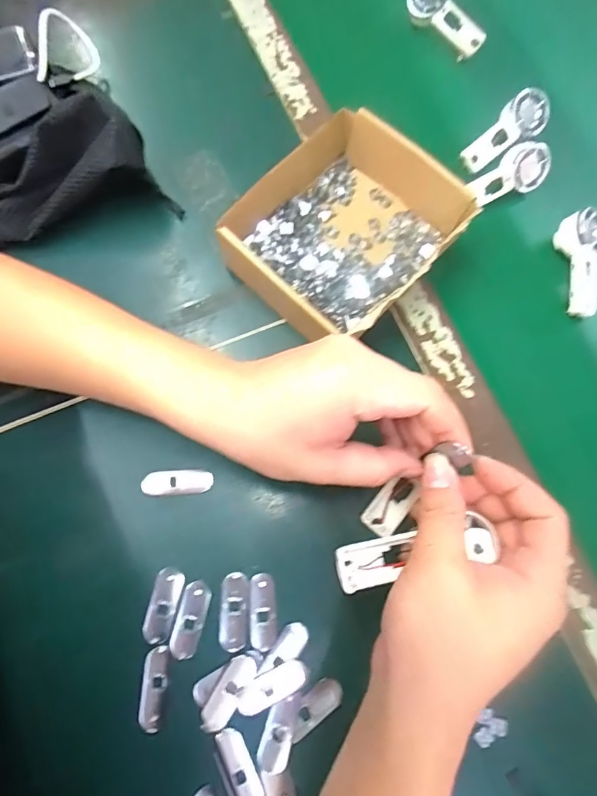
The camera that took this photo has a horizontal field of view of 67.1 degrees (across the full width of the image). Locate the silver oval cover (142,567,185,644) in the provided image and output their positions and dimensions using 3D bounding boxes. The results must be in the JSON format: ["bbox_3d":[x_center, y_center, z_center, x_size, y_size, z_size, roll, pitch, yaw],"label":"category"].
[{"bbox_3d":[-0.096,0.148,0.321,0.021,0.004,0.050,13,74,2],"label":"silver oval cover"}]

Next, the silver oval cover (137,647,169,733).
[{"bbox_3d":[-0.099,0.198,0.307,0.015,0.004,0.050,6,74,0],"label":"silver oval cover"}]

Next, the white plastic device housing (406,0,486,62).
[{"bbox_3d":[0.158,-0.406,0.481,0.093,0.040,0.020,42,49,-4],"label":"white plastic device housing"}]

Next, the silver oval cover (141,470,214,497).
[{"bbox_3d":[-0.093,0.066,0.349,0.052,0.006,0.019,-4,75,-3],"label":"silver oval cover"}]

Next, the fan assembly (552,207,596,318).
[{"bbox_3d":[0.253,-0.118,0.399,0.034,0.031,0.090,0,74,-2],"label":"fan assembly"}]

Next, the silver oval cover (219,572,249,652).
[{"bbox_3d":[-0.046,0.153,0.324,0.020,0.004,0.050,2,74,-1],"label":"silver oval cover"}]

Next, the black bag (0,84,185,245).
[{"bbox_3d":[-0.242,-0.192,0.374,0.259,0.078,0.111,-9,75,-4],"label":"black bag"}]

